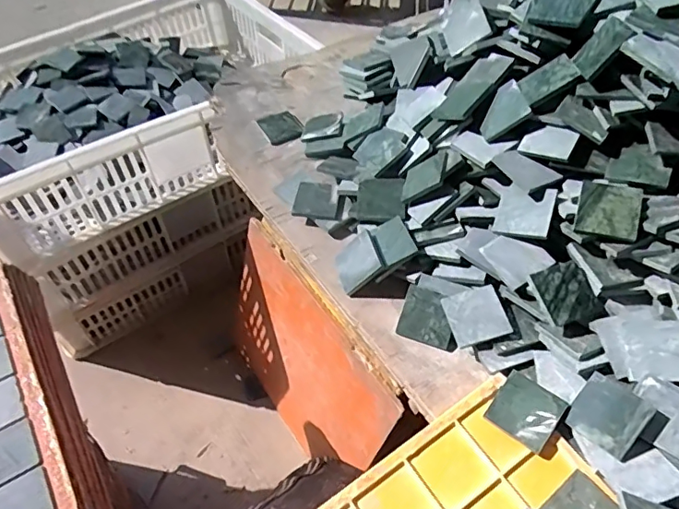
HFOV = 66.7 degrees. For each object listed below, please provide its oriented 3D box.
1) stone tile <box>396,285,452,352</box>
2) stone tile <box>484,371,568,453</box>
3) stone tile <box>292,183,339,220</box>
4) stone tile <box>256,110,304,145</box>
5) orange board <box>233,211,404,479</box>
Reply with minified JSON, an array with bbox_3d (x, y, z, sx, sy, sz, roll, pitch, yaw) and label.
[{"bbox_3d":[0.084,0.059,0.486,0.049,0.005,0.049,18,81,13],"label":"stone tile"},{"bbox_3d":[0.154,0.128,0.424,0.050,0.005,0.048,33,73,31],"label":"stone tile"},{"bbox_3d":[-0.026,-0.062,0.578,0.048,0.007,0.048,7,57,-5],"label":"stone tile"},{"bbox_3d":[-0.076,-0.167,0.679,0.050,0.008,0.052,-25,56,-19],"label":"stone tile"},{"bbox_3d":[-0.068,0.180,0.837,0.013,0.352,0.365,-23,62,-34],"label":"orange board"}]

